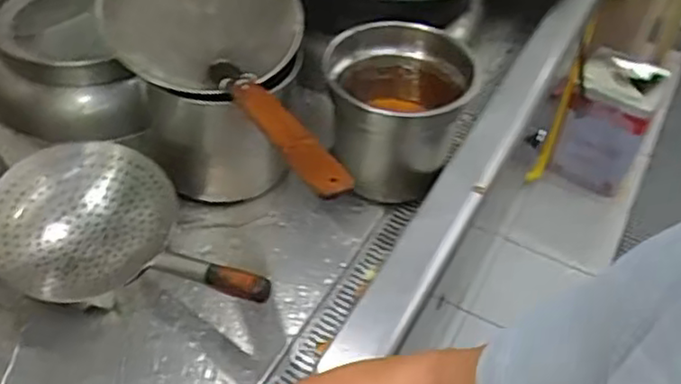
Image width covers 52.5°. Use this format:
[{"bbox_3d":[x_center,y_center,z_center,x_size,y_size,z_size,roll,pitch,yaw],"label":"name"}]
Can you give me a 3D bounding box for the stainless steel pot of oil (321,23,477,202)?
[{"bbox_3d":[0.084,-0.121,1.066,0.205,0.205,0.203,1,46,-1],"label":"stainless steel pot of oil"}]

